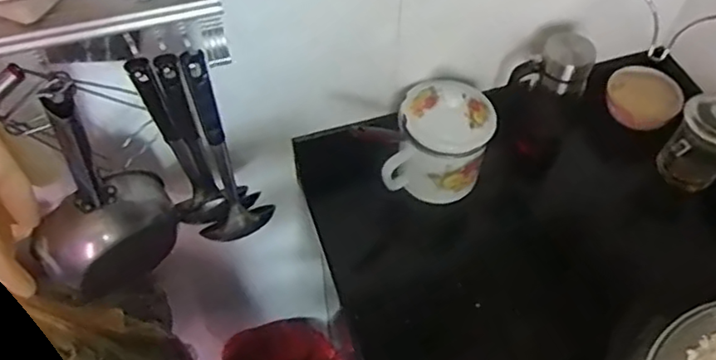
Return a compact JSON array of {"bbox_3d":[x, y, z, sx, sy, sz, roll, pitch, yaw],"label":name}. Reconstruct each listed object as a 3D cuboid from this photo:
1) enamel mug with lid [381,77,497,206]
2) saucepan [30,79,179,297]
[{"bbox_3d":[0.112,-0.057,0.854,0.131,0.157,0.106,6,54,5],"label":"enamel mug with lid"},{"bbox_3d":[-0.270,0.018,0.624,0.075,0.265,0.152,37,62,24],"label":"saucepan"}]

